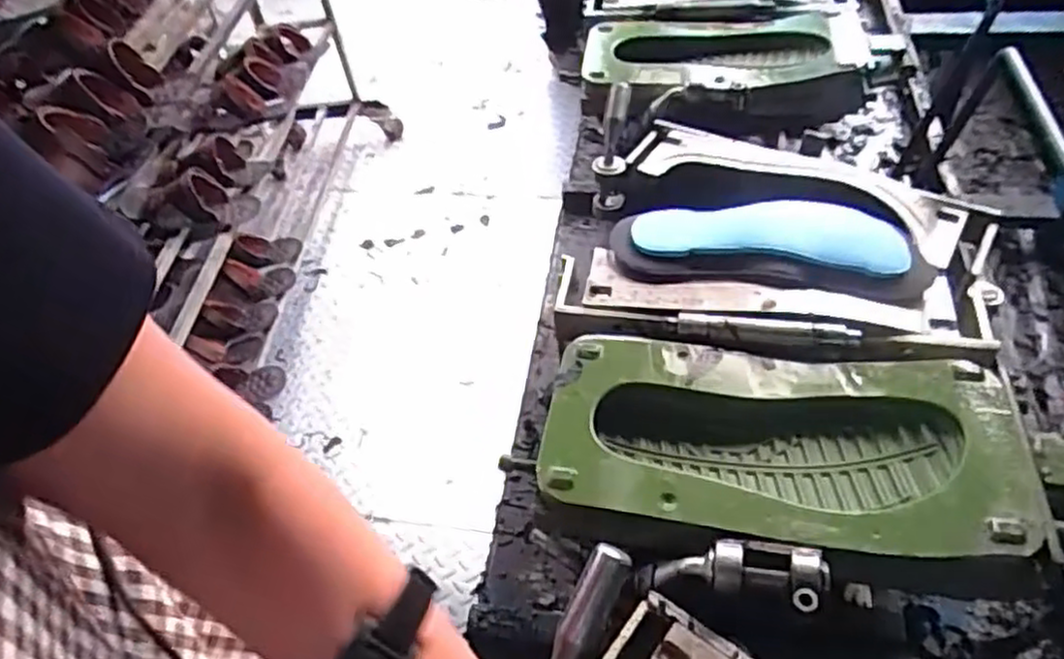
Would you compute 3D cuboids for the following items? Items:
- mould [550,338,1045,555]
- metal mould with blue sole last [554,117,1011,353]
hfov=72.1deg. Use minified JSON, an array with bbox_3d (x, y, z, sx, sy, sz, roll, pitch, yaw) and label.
[{"bbox_3d":[0.180,0.086,0.562,0.331,0.051,0.163,6,50,11],"label":"mould"},{"bbox_3d":[0.229,-0.089,0.715,0.401,0.073,0.305,16,52,19],"label":"metal mould with blue sole last"}]

